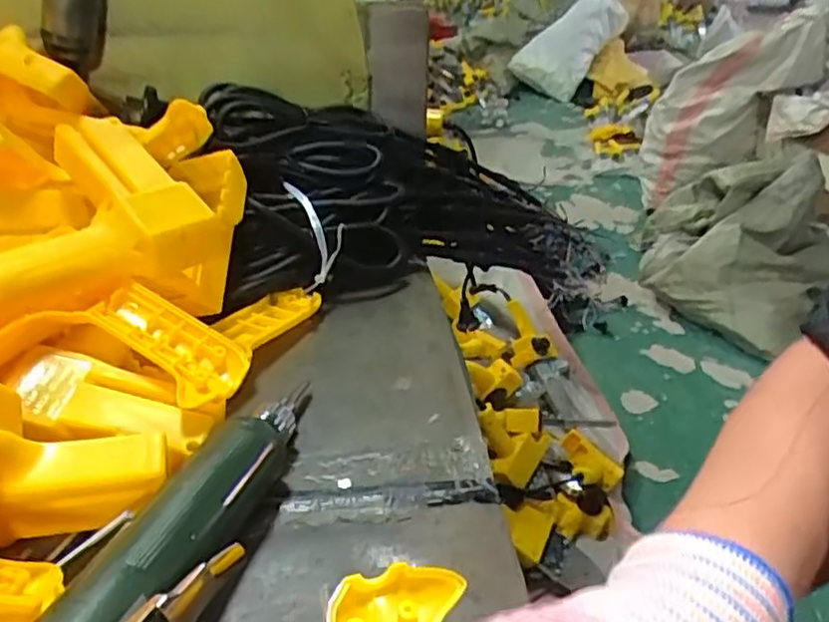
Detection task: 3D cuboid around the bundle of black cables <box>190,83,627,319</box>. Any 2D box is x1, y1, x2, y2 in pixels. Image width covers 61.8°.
[{"bbox_3d":[0.016,-0.077,0.615,0.383,0.124,0.150,8,25,-31],"label":"bundle of black cables"}]

